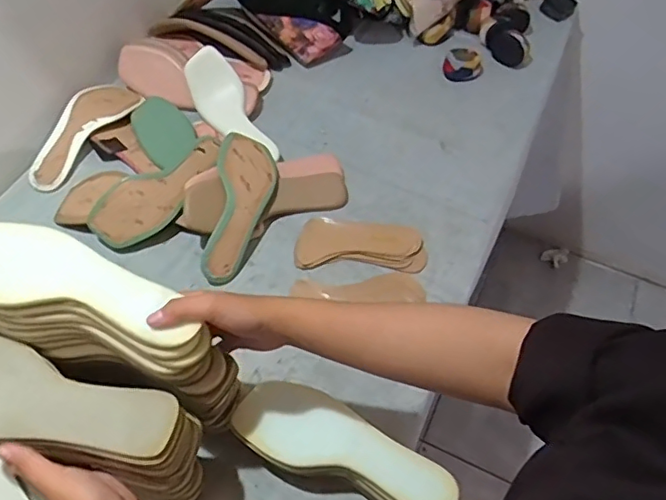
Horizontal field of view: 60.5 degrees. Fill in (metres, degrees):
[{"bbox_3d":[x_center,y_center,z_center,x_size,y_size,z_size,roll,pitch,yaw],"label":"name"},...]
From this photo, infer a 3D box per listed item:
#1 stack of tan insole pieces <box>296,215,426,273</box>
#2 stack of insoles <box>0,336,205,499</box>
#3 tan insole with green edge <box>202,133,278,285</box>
[{"bbox_3d":[0.040,-0.009,0.805,0.183,0.024,0.069,3,56,2],"label":"stack of tan insole pieces"},{"bbox_3d":[-0.243,0.149,0.515,0.265,0.066,0.085,19,58,6],"label":"stack of insoles"},{"bbox_3d":[-0.135,-0.064,0.817,0.087,0.051,0.233,8,71,5],"label":"tan insole with green edge"}]

